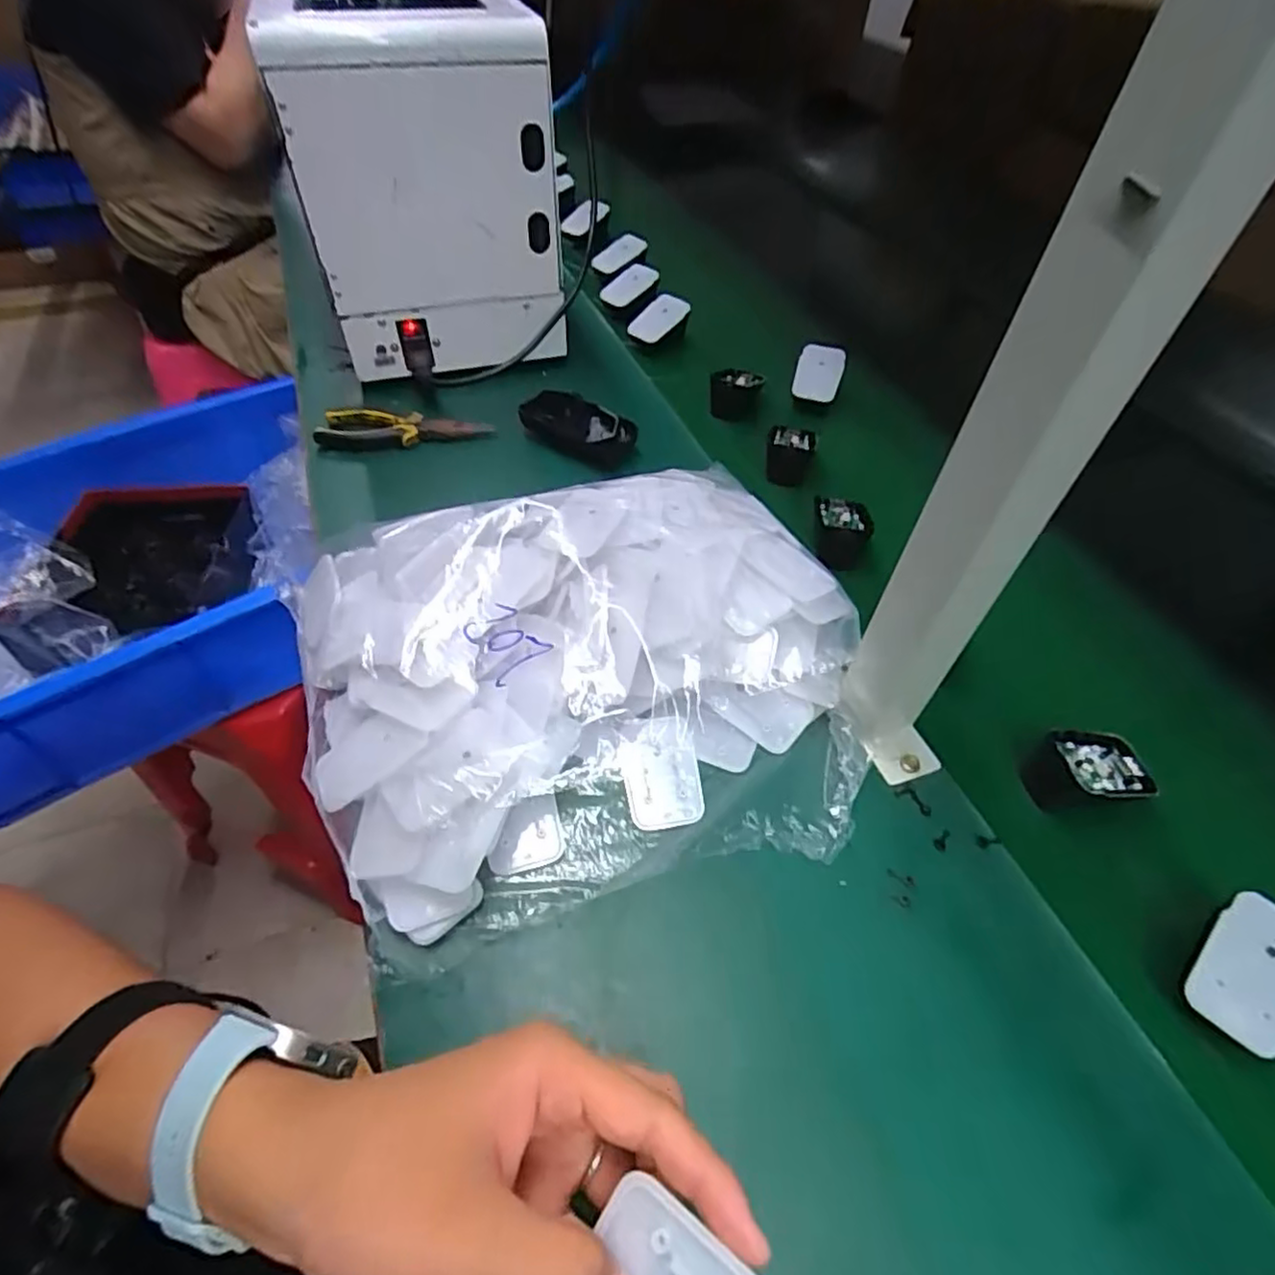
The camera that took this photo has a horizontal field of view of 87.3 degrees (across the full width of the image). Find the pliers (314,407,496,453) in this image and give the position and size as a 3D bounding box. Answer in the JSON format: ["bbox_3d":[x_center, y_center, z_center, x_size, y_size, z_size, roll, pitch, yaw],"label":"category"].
[{"bbox_3d":[-0.215,-0.192,0.618,0.150,0.020,0.051,-3,52,-5],"label":"pliers"}]

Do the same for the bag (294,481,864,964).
[{"bbox_3d":[-0.034,0.012,0.414,0.336,0.074,0.280,-13,53,-12],"label":"bag"}]

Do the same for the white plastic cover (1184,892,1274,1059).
[{"bbox_3d":[0.306,0.165,0.329,0.044,0.004,0.069,35,78,23],"label":"white plastic cover"}]

